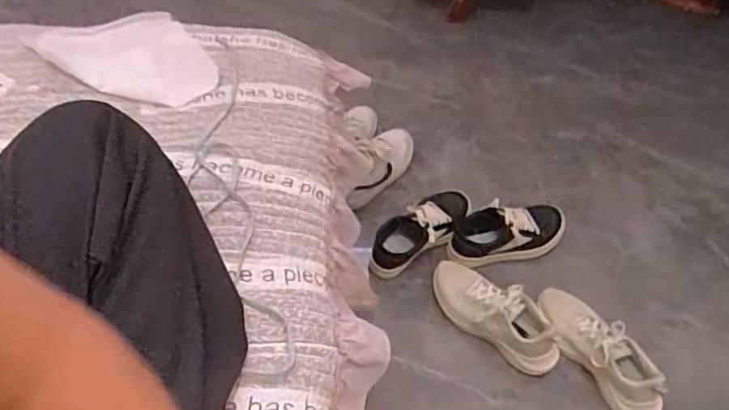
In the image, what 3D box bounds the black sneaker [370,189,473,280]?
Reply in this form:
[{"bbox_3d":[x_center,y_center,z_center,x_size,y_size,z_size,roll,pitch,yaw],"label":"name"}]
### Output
[{"bbox_3d":[0.111,0.042,1.119,0.257,0.095,0.100,-32,60,-25],"label":"black sneaker"}]

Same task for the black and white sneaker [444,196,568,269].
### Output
[{"bbox_3d":[0.285,0.047,1.122,0.249,0.095,0.099,-15,54,-15],"label":"black and white sneaker"}]

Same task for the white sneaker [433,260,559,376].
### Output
[{"bbox_3d":[0.225,0.184,0.999,0.256,0.087,0.092,37,58,23],"label":"white sneaker"}]

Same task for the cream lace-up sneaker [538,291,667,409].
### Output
[{"bbox_3d":[0.394,0.239,0.963,0.100,0.084,0.252,-28,58,-23],"label":"cream lace-up sneaker"}]

